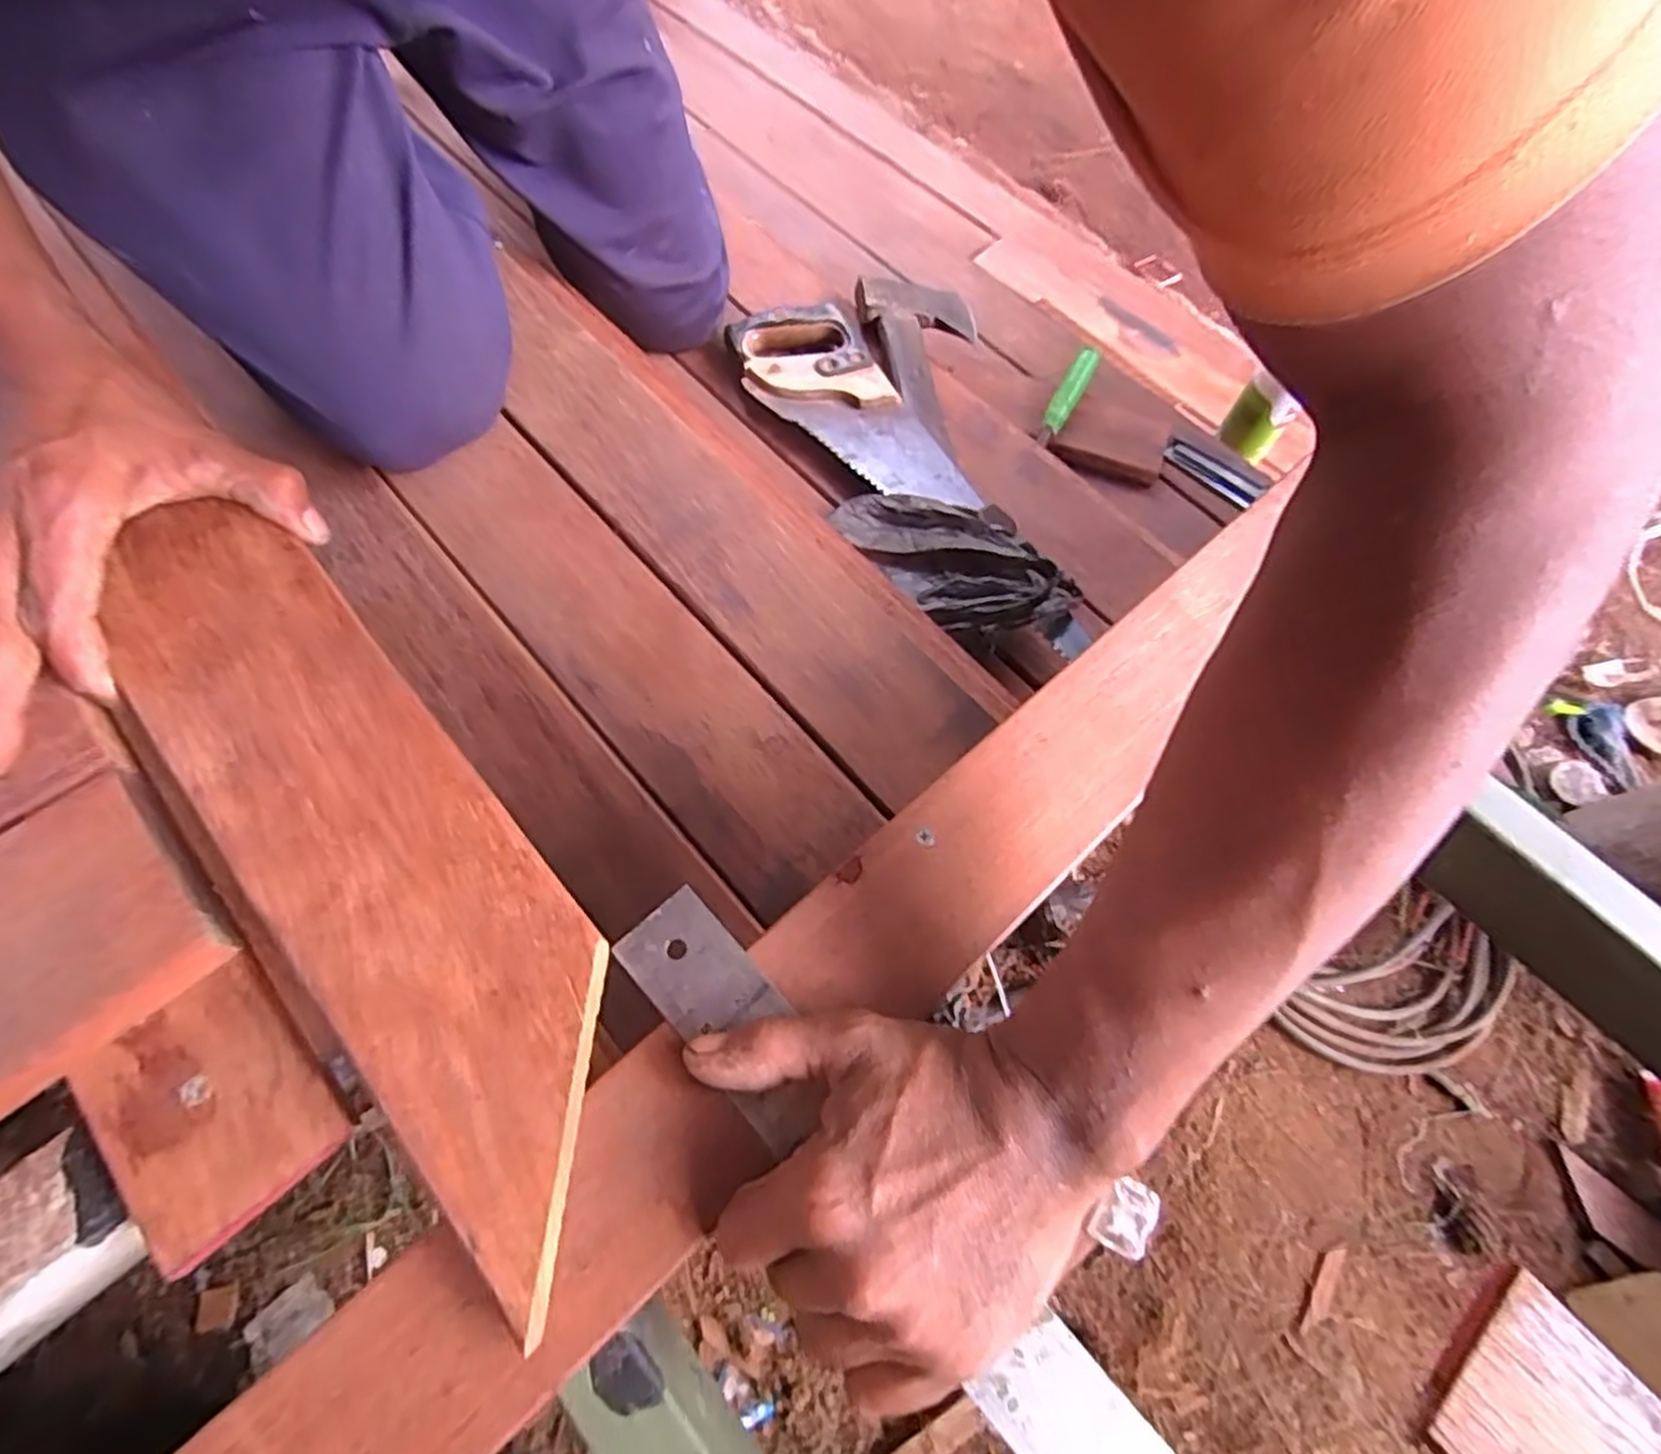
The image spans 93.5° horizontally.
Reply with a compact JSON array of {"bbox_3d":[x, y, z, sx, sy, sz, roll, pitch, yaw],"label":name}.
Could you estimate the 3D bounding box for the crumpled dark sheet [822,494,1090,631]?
[{"bbox_3d":[0.084,-0.130,0.590,0.187,0.054,0.108,42,70,15],"label":"crumpled dark sheet"}]

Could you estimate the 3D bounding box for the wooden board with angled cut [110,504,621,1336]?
[{"bbox_3d":[-0.184,0.043,0.303,0.100,0.023,0.335,-35,73,-17],"label":"wooden board with angled cut"}]

